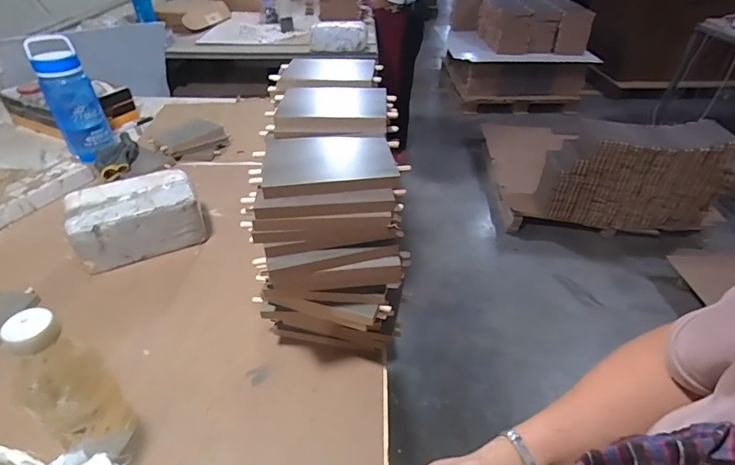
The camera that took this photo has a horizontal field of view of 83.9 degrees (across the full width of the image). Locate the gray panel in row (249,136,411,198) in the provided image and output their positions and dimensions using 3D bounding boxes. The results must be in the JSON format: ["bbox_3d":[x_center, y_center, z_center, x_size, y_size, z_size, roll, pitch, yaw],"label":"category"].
[{"bbox_3d":[-0.047,-0.092,0.499,0.172,0.016,0.129,-6,39,-8],"label":"gray panel in row"}]

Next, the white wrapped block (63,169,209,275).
[{"bbox_3d":[-0.410,-0.022,0.744,0.206,0.112,0.118,-16,42,-20],"label":"white wrapped block"}]

